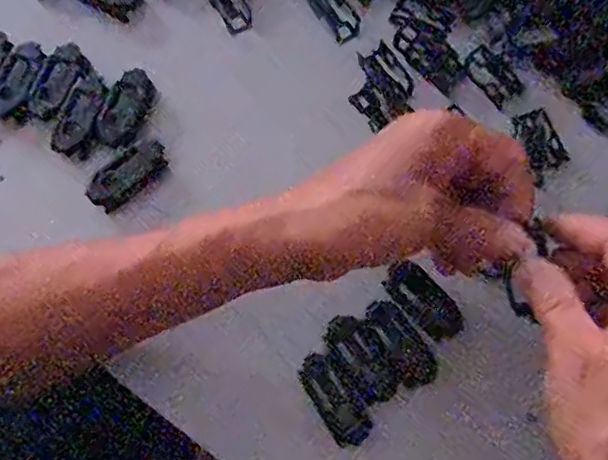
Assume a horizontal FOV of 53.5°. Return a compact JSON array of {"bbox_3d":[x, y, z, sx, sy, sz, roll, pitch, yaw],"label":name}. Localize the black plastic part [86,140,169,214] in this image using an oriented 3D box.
[{"bbox_3d":[-0.101,-0.032,0.350,0.050,0.006,0.025,-40,84,-15],"label":"black plastic part"}]

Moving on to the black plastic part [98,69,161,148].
[{"bbox_3d":[-0.106,-0.074,0.360,0.026,0.006,0.049,29,74,0],"label":"black plastic part"}]

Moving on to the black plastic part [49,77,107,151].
[{"bbox_3d":[-0.132,-0.068,0.357,0.019,0.004,0.048,27,74,0],"label":"black plastic part"}]

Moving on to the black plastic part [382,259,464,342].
[{"bbox_3d":[0.066,0.040,0.334,0.022,0.010,0.049,-43,85,-15],"label":"black plastic part"}]

